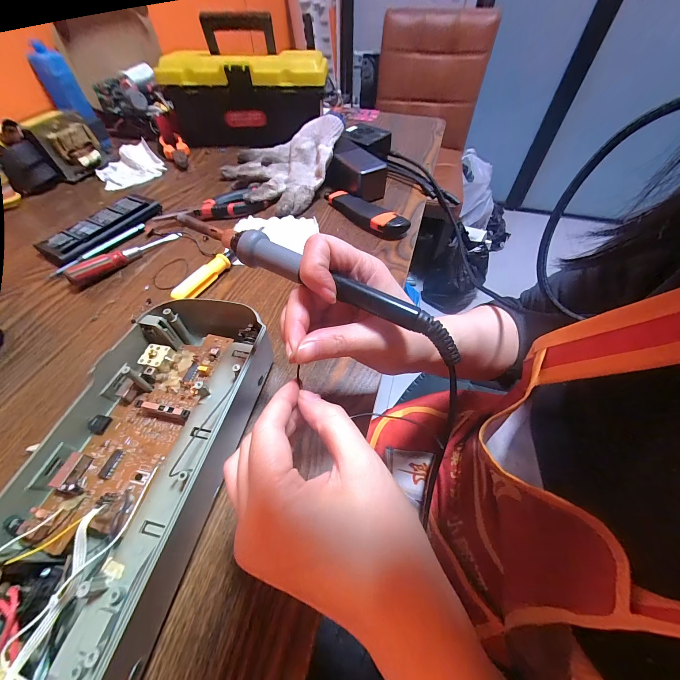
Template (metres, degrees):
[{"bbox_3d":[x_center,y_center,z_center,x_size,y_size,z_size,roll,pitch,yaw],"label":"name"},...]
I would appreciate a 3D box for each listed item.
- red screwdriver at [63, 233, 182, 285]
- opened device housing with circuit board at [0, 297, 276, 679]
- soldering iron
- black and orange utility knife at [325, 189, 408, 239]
[{"bbox_3d":[-0.273,-0.109,0.380,0.020,0.021,0.139,32,55,21],"label":"red screwdriver"},{"bbox_3d":[-0.149,0.088,0.209,0.139,0.054,0.275,14,53,8],"label":"opened device housing with circuit board"},{"bbox_3d":[-0.027,-0.044,0.179,0.207,0.016,0.017,26,56,14],"label":"soldering iron"},{"bbox_3d":[0.033,-0.187,0.435,0.147,0.025,0.034,37,60,23],"label":"black and orange utility knife"}]

